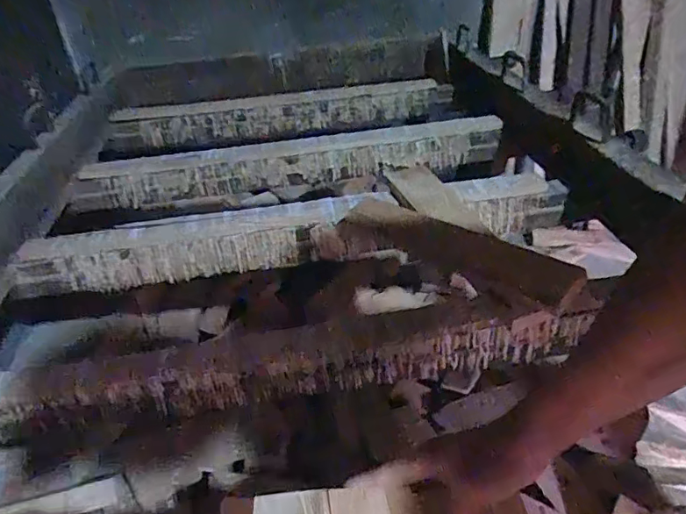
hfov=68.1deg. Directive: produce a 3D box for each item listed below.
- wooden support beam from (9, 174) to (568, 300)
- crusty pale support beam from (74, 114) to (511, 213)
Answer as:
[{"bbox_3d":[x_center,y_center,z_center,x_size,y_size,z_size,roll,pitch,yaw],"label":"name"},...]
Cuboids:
[{"bbox_3d":[-0.120,-0.040,0.933,0.916,0.108,0.062,-8,35,-5],"label":"wooden support beam"},{"bbox_3d":[-0.108,-0.222,1.185,0.973,0.110,0.086,-8,35,-5],"label":"crusty pale support beam"}]

